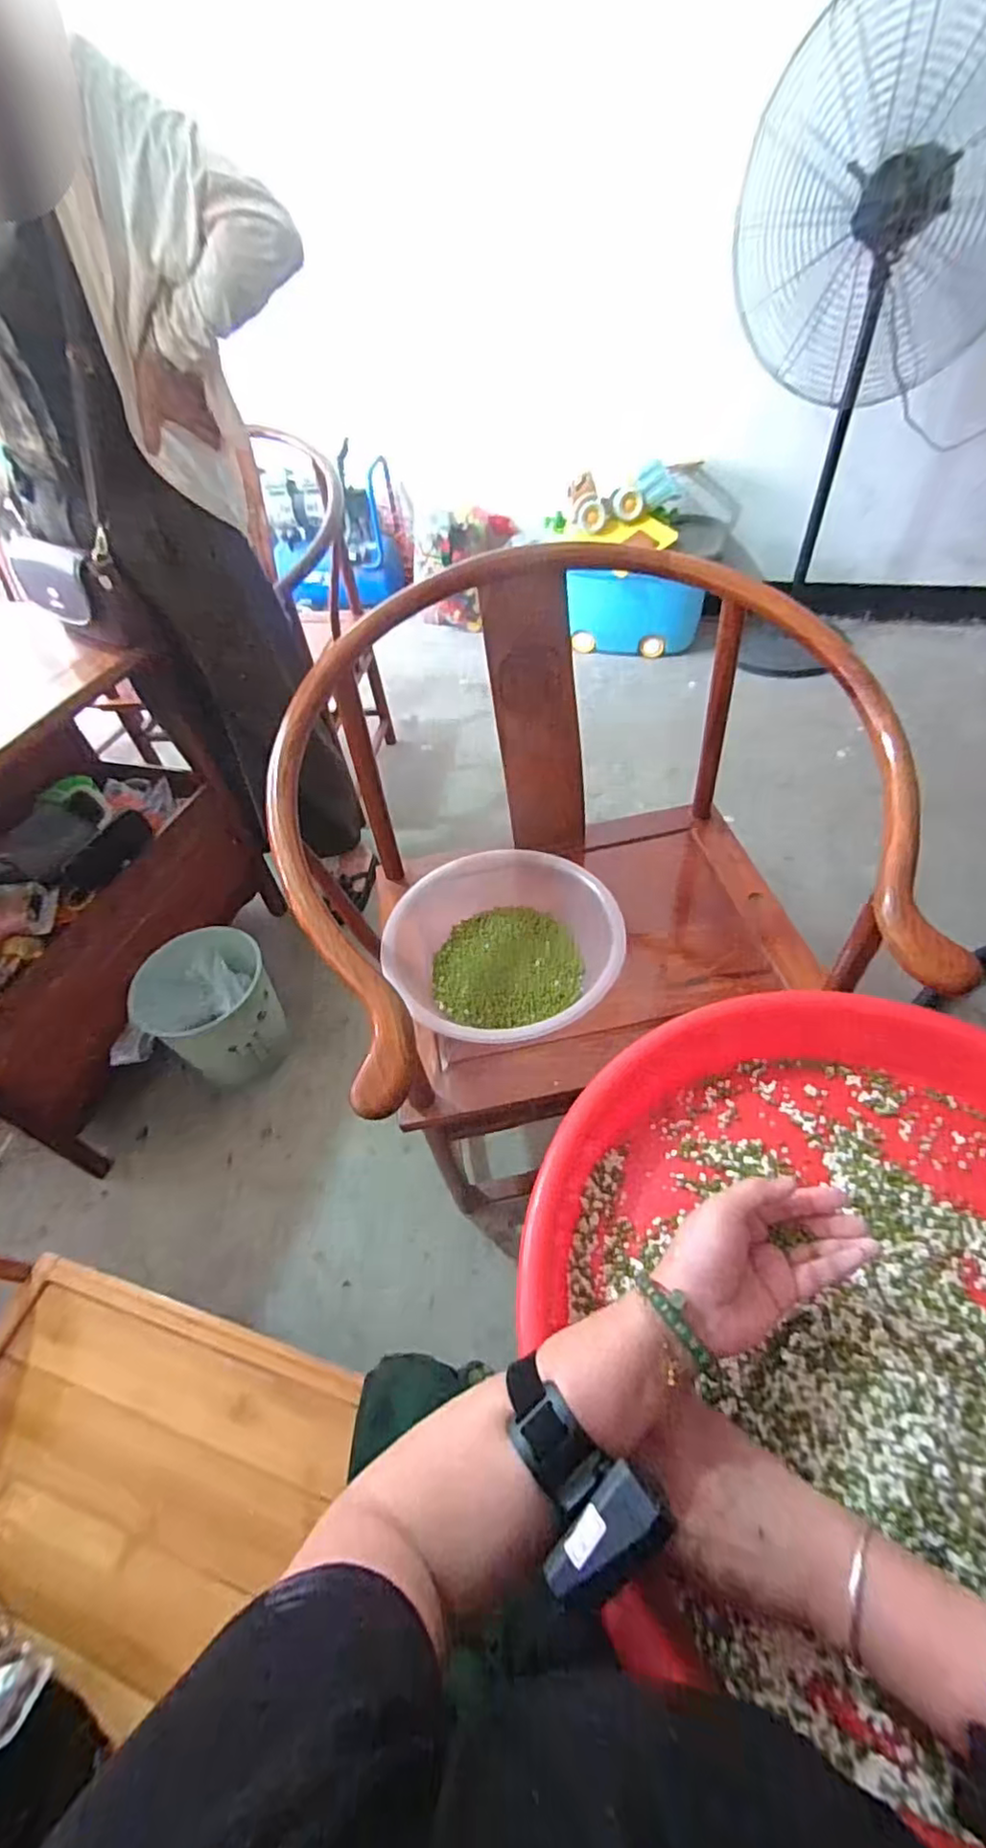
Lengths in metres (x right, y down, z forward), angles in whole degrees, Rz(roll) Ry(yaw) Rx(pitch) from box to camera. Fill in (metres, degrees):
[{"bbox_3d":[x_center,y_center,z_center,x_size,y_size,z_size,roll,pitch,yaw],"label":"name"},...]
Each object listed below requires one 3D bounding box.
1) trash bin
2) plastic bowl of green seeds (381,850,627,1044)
[{"bbox_3d":[-0.520,0.158,1.204,0.210,0.238,0.242,-31,54,-19],"label":"trash bin"},{"bbox_3d":[0.013,0.035,0.838,0.293,0.094,0.284,-3,50,3],"label":"plastic bowl of green seeds"}]

